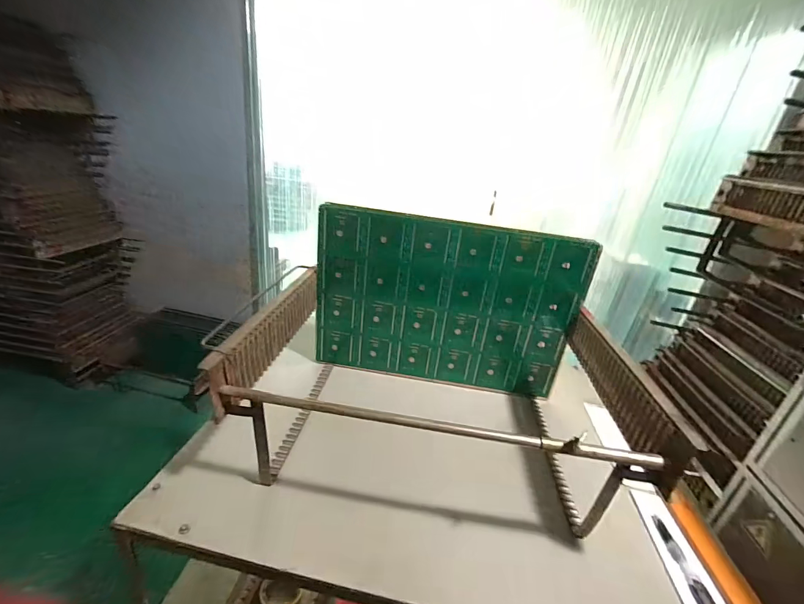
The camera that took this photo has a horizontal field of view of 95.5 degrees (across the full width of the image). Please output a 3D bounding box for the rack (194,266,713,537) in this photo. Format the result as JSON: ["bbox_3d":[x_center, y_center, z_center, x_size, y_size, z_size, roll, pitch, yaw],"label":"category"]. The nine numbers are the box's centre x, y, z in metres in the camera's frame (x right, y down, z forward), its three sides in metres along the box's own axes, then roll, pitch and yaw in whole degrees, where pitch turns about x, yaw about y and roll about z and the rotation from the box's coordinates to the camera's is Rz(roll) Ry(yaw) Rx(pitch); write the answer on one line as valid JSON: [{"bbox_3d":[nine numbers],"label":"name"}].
[{"bbox_3d":[0.052,0.149,0.591,0.548,0.229,0.340,10,25,6],"label":"rack"}]

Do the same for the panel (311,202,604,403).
[{"bbox_3d":[0.083,0.012,0.724,0.500,0.337,0.010,9,25,3],"label":"panel"}]

